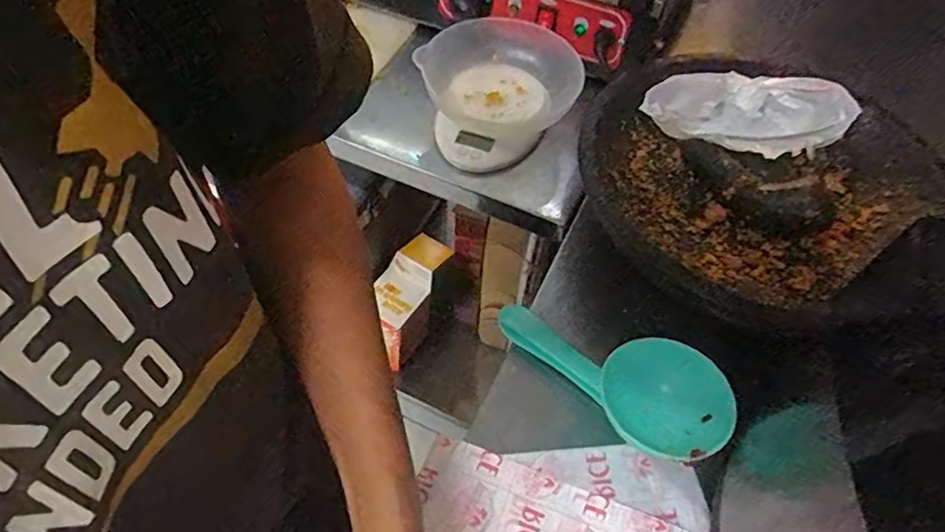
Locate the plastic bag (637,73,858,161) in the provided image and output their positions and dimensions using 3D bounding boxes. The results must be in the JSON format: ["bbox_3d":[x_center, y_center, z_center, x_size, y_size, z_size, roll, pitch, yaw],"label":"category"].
[{"bbox_3d":[0.273,-0.148,0.596,0.204,0.056,0.077,6,54,0],"label":"plastic bag"}]

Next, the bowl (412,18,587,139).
[{"bbox_3d":[0.034,-0.210,0.651,0.170,0.059,0.150,18,55,9],"label":"bowl"}]

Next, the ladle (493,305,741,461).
[{"bbox_3d":[0.115,0.078,0.481,0.191,0.085,0.029,33,20,20],"label":"ladle"}]

